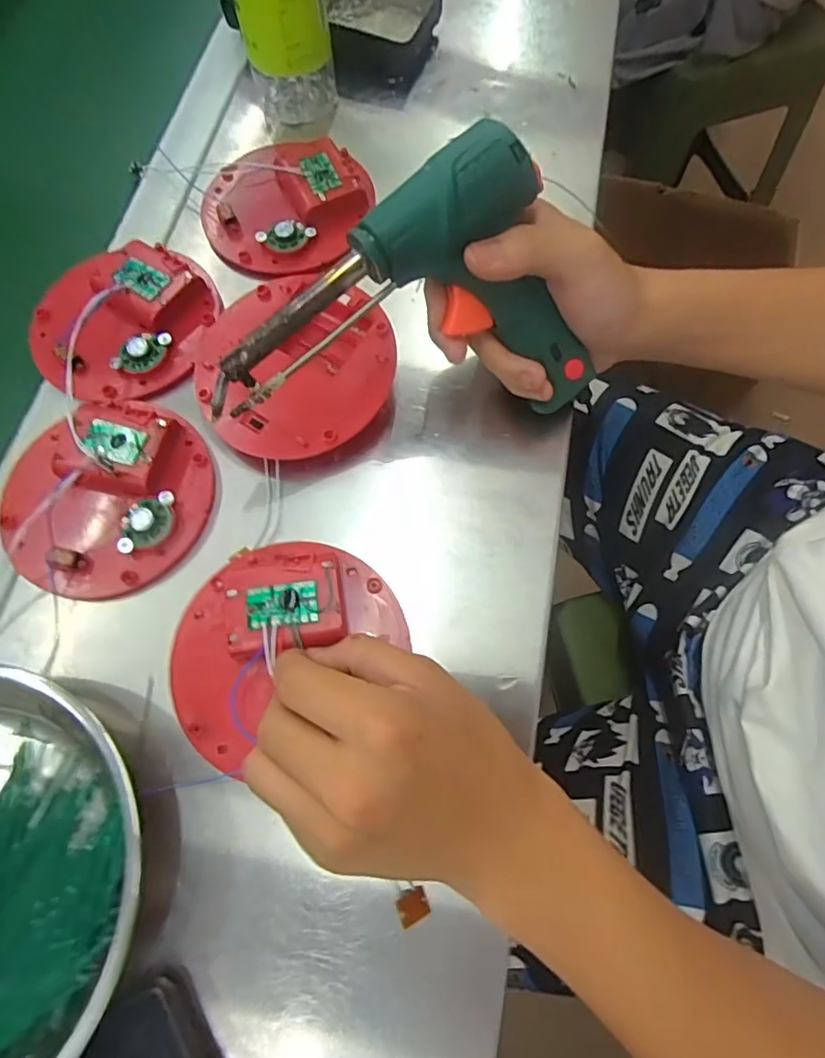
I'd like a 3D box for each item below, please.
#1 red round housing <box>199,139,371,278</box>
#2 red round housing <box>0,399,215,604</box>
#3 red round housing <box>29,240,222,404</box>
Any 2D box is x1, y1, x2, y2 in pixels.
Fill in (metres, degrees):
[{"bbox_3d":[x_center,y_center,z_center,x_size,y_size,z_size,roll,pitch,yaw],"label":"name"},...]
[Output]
[{"bbox_3d":[-0.092,-0.229,0.401,0.116,0.032,0.107,-1,69,1],"label":"red round housing"},{"bbox_3d":[-0.180,-0.022,0.330,0.121,0.029,0.118,-1,69,1],"label":"red round housing"},{"bbox_3d":[-0.192,-0.138,0.372,0.117,0.029,0.113,-1,69,1],"label":"red round housing"}]

